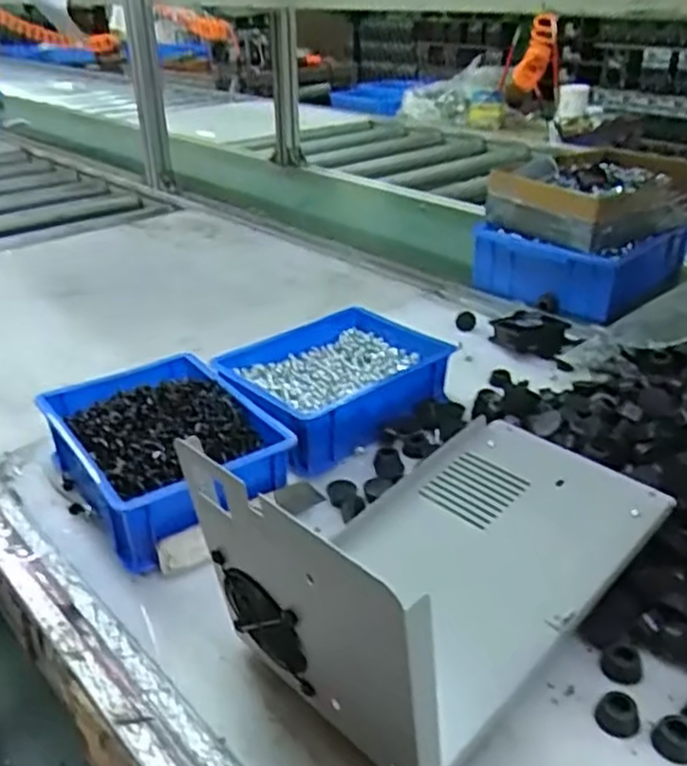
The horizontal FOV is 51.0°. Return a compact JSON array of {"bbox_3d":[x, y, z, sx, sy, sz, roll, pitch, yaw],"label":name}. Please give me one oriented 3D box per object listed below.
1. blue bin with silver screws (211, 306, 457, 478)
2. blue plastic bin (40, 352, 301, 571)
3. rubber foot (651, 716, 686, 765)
[{"bbox_3d":[-0.006,-0.002,0.688,0.152,0.057,0.211,24,37,38],"label":"blue bin with silver screws"},{"bbox_3d":[-0.143,0.052,0.585,0.146,0.066,0.203,-20,34,-31],"label":"blue plastic bin"},{"bbox_3d":[0.180,0.192,0.390,0.023,0.012,0.020,14,32,26],"label":"rubber foot"}]

